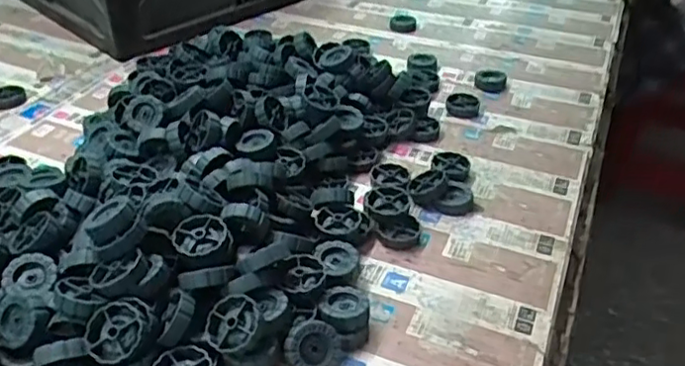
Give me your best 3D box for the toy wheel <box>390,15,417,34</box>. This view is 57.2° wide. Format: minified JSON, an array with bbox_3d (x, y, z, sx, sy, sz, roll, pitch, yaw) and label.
[{"bbox_3d":[0.080,-0.210,0.826,0.036,0.013,0.042,5,38,6],"label":"toy wheel"}]

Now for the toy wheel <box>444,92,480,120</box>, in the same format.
[{"bbox_3d":[0.130,-0.085,0.685,0.035,0.010,0.040,16,41,19],"label":"toy wheel"}]

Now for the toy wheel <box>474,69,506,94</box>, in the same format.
[{"bbox_3d":[0.167,-0.116,0.713,0.034,0.016,0.034,0,38,0],"label":"toy wheel"}]

